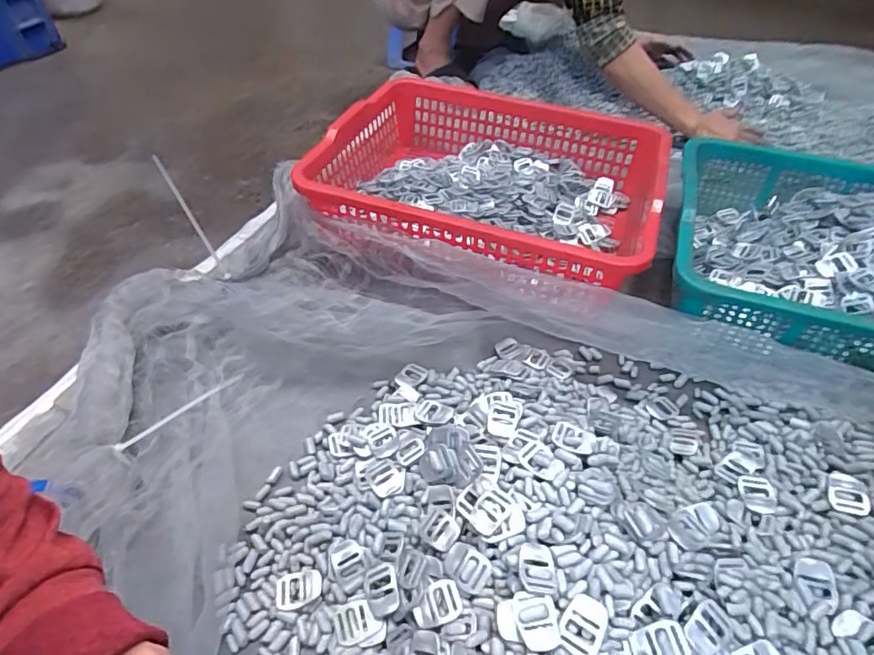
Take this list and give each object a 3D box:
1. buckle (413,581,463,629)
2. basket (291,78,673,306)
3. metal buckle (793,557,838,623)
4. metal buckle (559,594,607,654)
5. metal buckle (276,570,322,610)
[{"bbox_3d":[0.000,0.221,0.412,0.040,0.006,0.030,-22,49,4],"label":"buckle"},{"bbox_3d":[0.076,-0.223,0.805,0.477,0.140,0.398,15,49,11],"label":"basket"},{"bbox_3d":[0.305,0.210,0.417,0.026,0.005,0.046,-5,49,21],"label":"metal buckle"},{"bbox_3d":[0.105,0.215,0.373,0.028,0.004,0.038,18,65,22],"label":"metal buckle"},{"bbox_3d":[-0.121,0.229,0.453,0.040,0.008,0.029,-10,49,-11],"label":"metal buckle"}]

